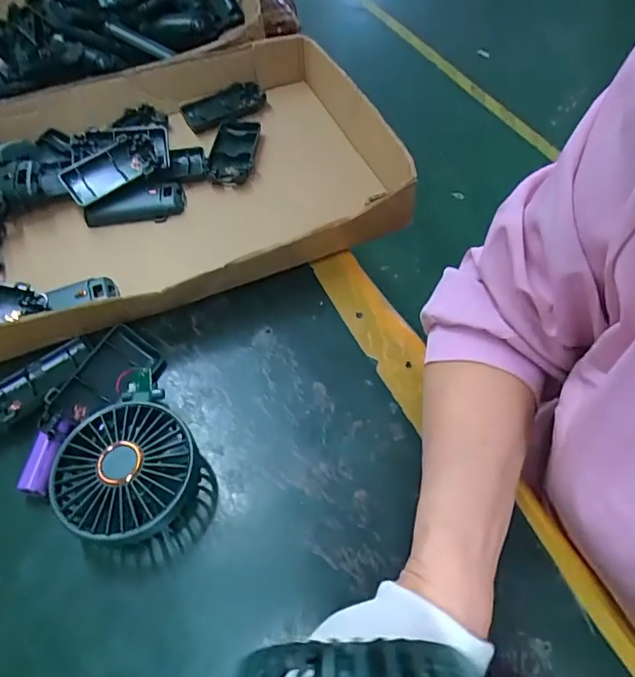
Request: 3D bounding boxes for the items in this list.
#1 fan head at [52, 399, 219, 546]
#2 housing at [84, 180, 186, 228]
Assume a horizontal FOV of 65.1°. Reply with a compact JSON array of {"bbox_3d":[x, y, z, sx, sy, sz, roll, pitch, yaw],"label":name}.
[{"bbox_3d":[-0.116,0.091,0.323,0.089,0.050,0.087,5,58,9],"label":"fan head"},{"bbox_3d":[-0.178,-0.130,0.486,0.094,0.028,0.032,-19,57,-7],"label":"housing"}]

